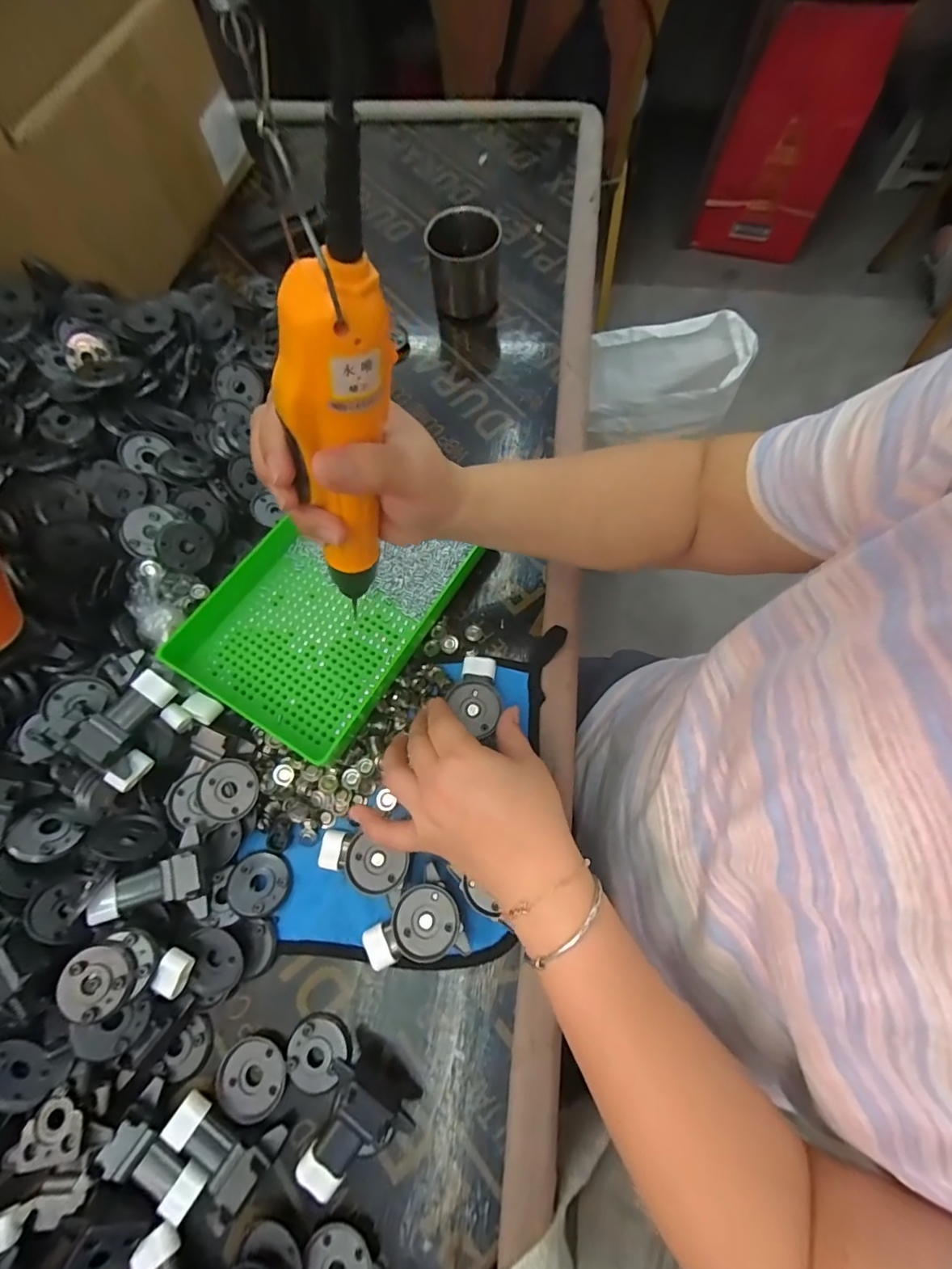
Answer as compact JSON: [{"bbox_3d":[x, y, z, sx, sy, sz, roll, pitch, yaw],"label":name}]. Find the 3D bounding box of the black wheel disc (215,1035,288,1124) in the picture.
[{"bbox_3d":[-0.143,0.283,0.309,0.043,0.008,0.039,9,71,5],"label":"black wheel disc"}]

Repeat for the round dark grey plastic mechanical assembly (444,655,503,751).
[{"bbox_3d":[0.002,0.046,0.369,0.039,0.030,0.061,14,72,7],"label":"round dark grey plastic mechanical assembly"}]

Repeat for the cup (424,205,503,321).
[{"bbox_3d":[-0.012,-0.377,0.500,0.071,0.067,0.076,5,71,4],"label":"cup"}]

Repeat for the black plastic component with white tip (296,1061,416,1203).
[{"bbox_3d":[-0.079,0.298,0.287,0.055,0.034,0.063,37,76,14],"label":"black plastic component with white tip"}]

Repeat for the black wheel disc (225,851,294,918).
[{"bbox_3d":[-0.151,0.175,0.340,0.040,0.008,0.040,7,60,-12],"label":"black wheel disc"}]

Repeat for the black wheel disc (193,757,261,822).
[{"bbox_3d":[-0.180,0.111,0.348,0.044,0.006,0.041,-1,71,2],"label":"black wheel disc"}]

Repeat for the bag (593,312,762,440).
[{"bbox_3d":[0.240,-0.337,0.640,0.189,0.124,0.114,15,72,8],"label":"bag"}]

